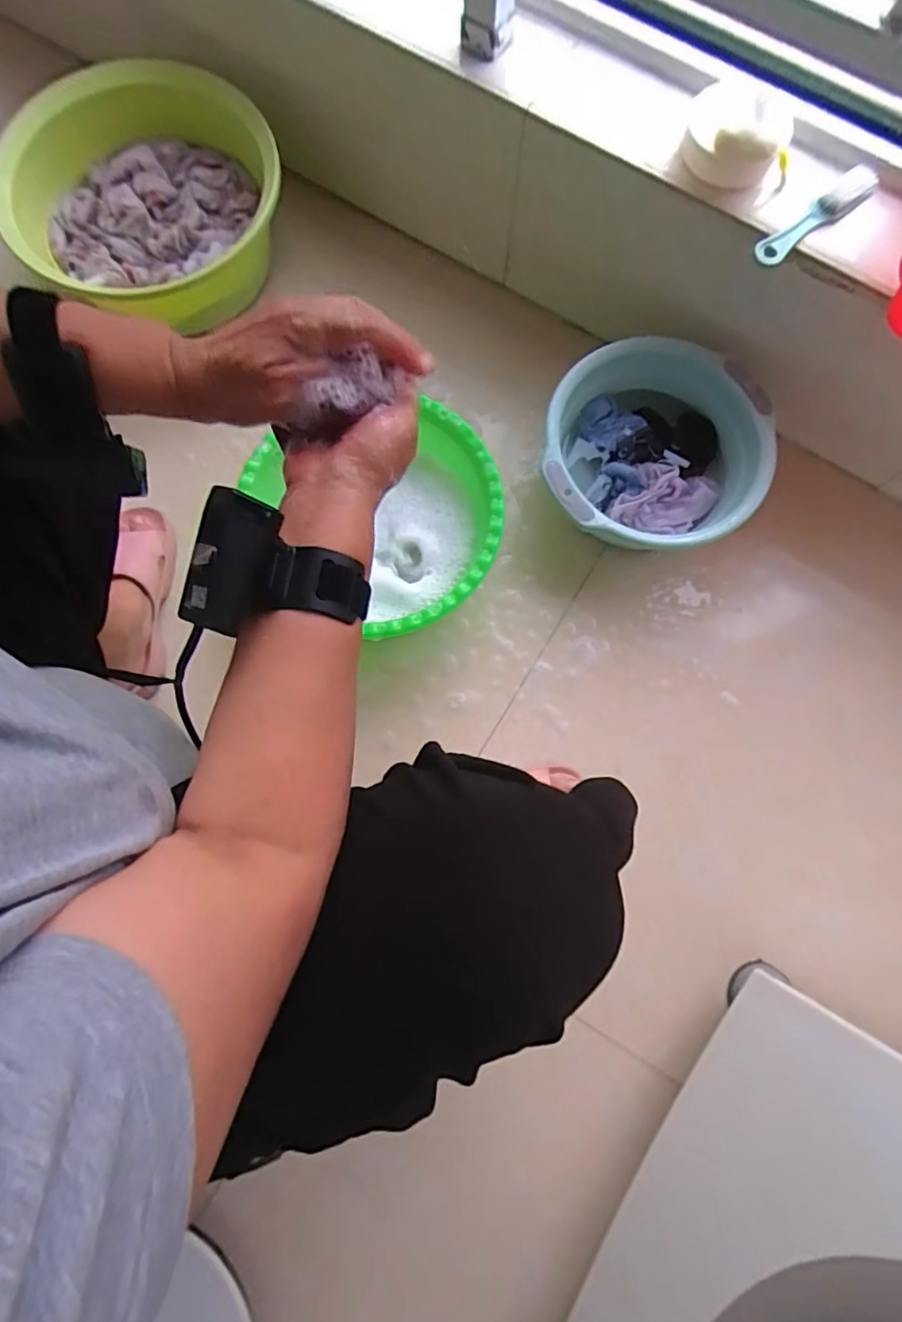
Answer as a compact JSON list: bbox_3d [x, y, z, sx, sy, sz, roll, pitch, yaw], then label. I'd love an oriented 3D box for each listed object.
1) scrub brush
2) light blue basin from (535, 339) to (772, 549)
[{"bbox_3d":[0.372,-0.455,0.575,0.145,0.034,0.028,-33,81,-6],"label":"scrub brush"},{"bbox_3d":[0.247,-0.255,0.721,0.253,0.114,0.250,0,79,0],"label":"light blue basin"}]

